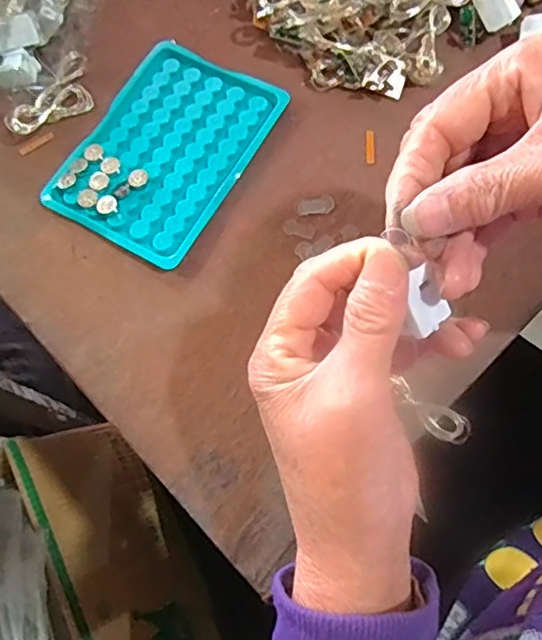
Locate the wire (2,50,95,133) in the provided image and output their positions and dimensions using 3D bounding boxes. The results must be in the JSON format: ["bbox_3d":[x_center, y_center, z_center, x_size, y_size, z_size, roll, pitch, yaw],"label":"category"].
[{"bbox_3d":[-0.130,-0.134,0.357,0.026,0.016,0.064,34,77,13],"label":"wire"}]

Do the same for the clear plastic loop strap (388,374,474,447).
[{"bbox_3d":[0.065,0.038,0.240,0.036,0.004,0.013,33,88,19],"label":"clear plastic loop strap"}]

